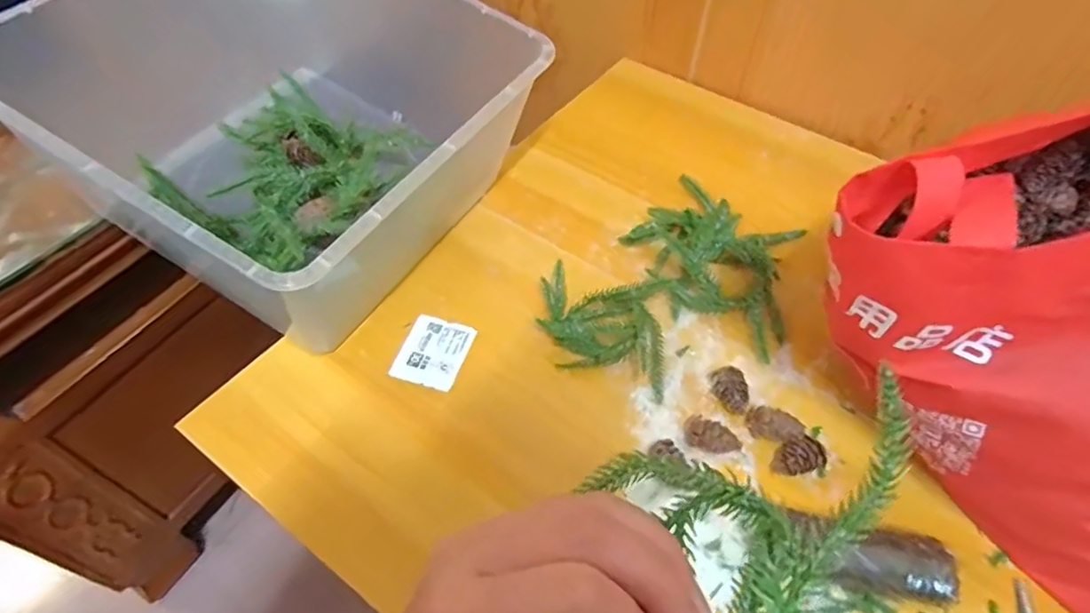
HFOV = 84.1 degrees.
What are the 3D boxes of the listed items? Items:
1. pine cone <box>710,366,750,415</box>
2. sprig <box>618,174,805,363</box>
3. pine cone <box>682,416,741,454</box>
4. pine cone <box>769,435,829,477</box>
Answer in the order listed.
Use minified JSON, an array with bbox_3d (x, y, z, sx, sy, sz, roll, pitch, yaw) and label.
[{"bbox_3d":[0.132,0.060,0.430,0.020,0.017,0.033,0,53,0],"label":"pine cone"},{"bbox_3d":[0.148,-0.048,0.502,0.149,0.035,0.135,33,59,22],"label":"sprig"},{"bbox_3d":[0.112,0.090,0.409,0.036,0.021,0.021,12,53,8],"label":"pine cone"},{"bbox_3d":[0.167,0.101,0.399,0.030,0.019,0.022,-17,55,-13],"label":"pine cone"}]

